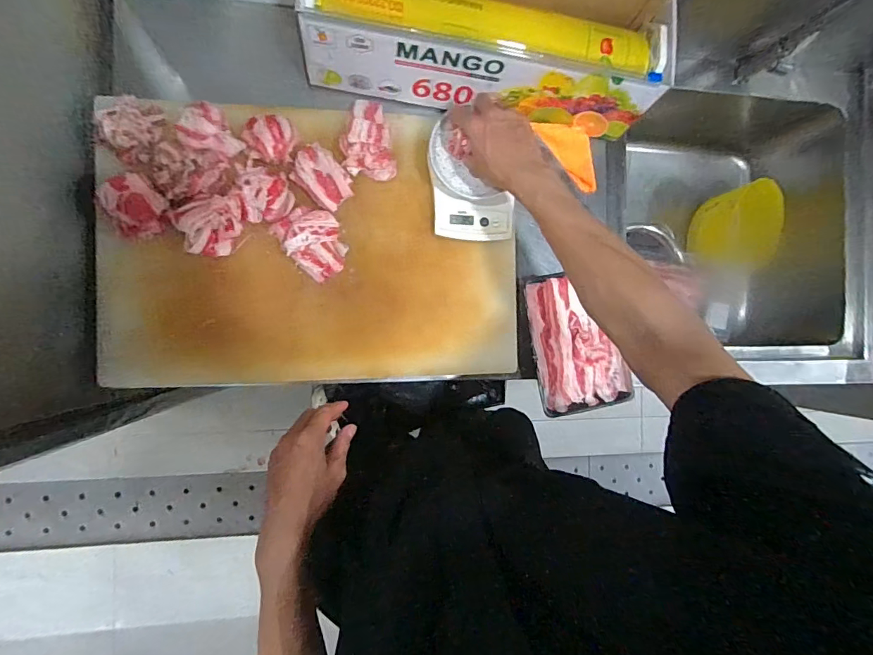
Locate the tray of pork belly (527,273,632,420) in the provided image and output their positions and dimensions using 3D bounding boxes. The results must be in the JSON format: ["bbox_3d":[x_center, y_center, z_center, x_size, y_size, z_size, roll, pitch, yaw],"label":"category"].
[{"bbox_3d":[0.231,0.024,0.704,0.154,0.025,0.223,-12,90,-9],"label":"tray of pork belly"}]

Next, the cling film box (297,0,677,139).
[{"bbox_3d":[0.074,-0.420,0.618,0.496,0.117,0.175,5,87,-9],"label":"cling film box"}]

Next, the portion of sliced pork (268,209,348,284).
[{"bbox_3d":[-0.173,-0.123,0.620,0.080,0.021,0.103,-36,94,-8],"label":"portion of sliced pork"}]

